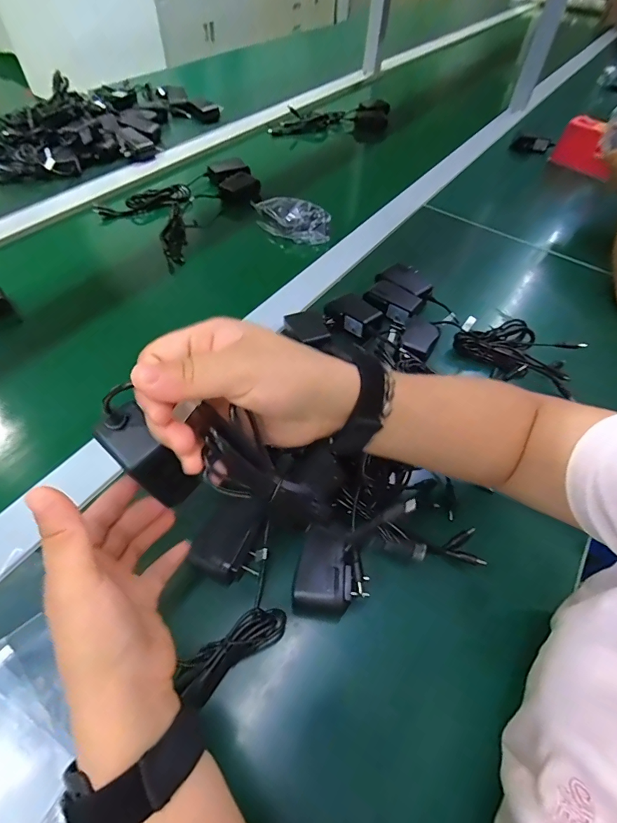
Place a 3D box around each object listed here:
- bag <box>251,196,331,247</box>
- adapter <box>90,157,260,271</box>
[{"bbox_3d":[-0.026,-0.319,0.682,0.124,0.042,0.060,35,57,21],"label":"bag"},{"bbox_3d":[-0.200,-0.376,0.739,0.168,0.056,0.282,34,57,19],"label":"adapter"}]

